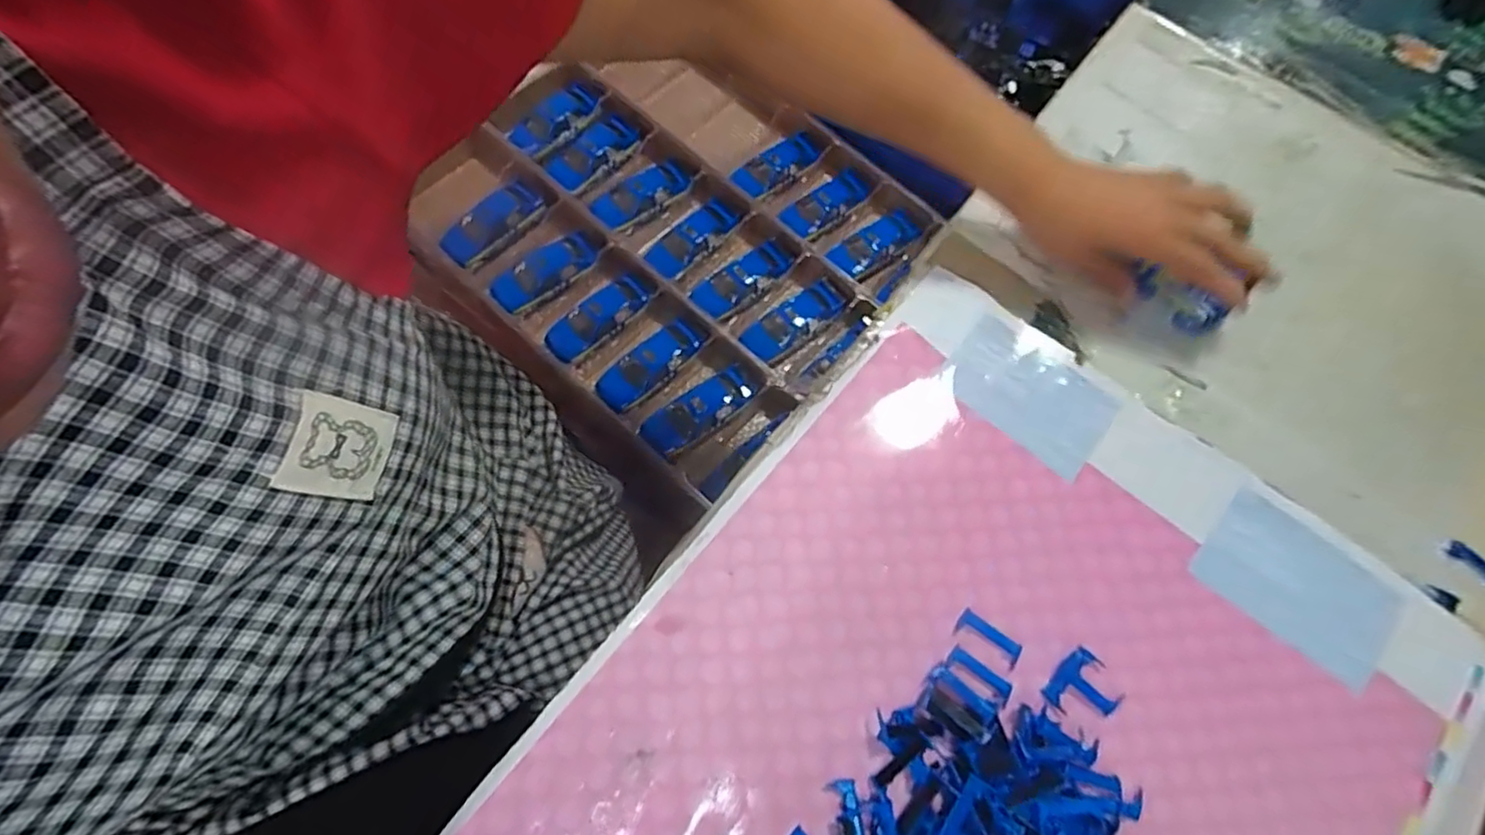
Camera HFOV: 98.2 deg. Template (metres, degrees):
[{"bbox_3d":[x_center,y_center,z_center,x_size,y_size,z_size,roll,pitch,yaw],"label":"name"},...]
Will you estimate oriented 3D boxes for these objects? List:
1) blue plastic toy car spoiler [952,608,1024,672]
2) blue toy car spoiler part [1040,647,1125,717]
[{"bbox_3d":[0.142,0.127,0.371,0.038,0.004,0.015,34,71,10],"label":"blue plastic toy car spoiler"},{"bbox_3d":[0.193,0.154,0.361,0.036,0.004,0.038,43,73,13],"label":"blue toy car spoiler part"}]

